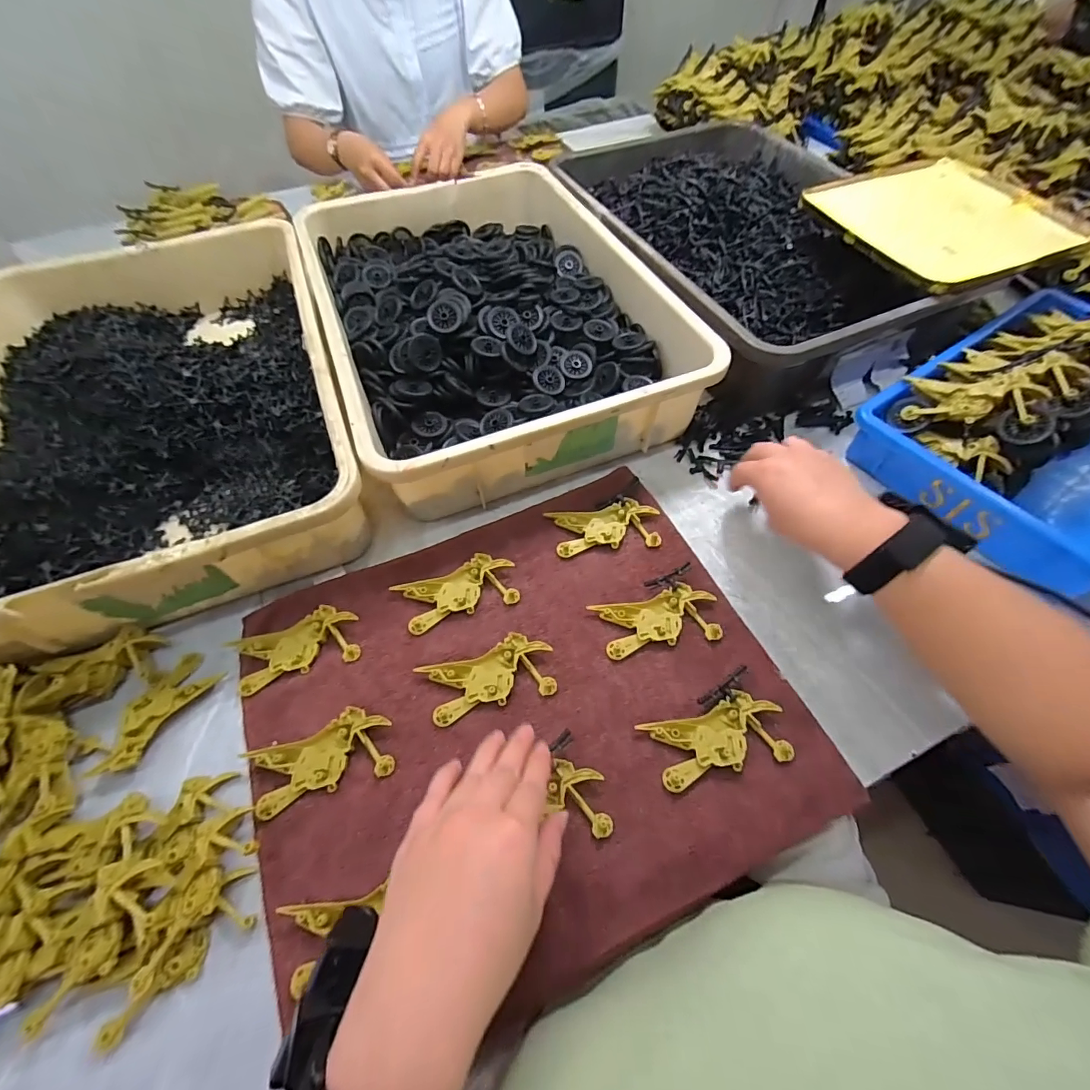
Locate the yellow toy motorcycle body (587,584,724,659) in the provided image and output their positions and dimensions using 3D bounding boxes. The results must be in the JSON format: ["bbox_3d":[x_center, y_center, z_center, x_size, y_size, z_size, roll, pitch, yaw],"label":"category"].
[{"bbox_3d":[0.096,0.063,0.396,0.100,0.010,0.049,-10,59,-4],"label":"yellow toy motorcycle body"}]

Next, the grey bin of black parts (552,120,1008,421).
[{"bbox_3d":[0.257,-0.415,0.635,0.341,0.098,0.542,-18,60,-9],"label":"grey bin of black parts"}]

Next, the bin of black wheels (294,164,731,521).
[{"bbox_3d":[-0.077,-0.282,0.564,0.349,0.089,0.505,-21,60,-11],"label":"bin of black wheels"}]

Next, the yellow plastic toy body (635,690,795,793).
[{"bbox_3d":[0.128,0.144,0.346,0.100,0.007,0.051,-12,59,-6],"label":"yellow plastic toy body"}]

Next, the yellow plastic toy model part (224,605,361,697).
[{"bbox_3d":[-0.210,0.085,0.391,0.101,0.011,0.052,-16,59,-8],"label":"yellow plastic toy model part"}]

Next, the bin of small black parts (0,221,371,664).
[{"bbox_3d":[-0.403,-0.156,0.493,0.352,0.091,0.517,-21,60,-11],"label":"bin of small black parts"}]

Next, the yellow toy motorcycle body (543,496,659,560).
[{"bbox_3d":[0.058,-0.017,0.446,0.100,0.008,0.049,-7,58,-3],"label":"yellow toy motorcycle body"}]

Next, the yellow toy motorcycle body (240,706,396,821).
[{"bbox_3d":[-0.165,0.157,0.344,0.097,0.011,0.052,-17,59,-9],"label":"yellow toy motorcycle body"}]

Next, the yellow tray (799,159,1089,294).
[{"bbox_3d":[0.463,-0.387,0.550,0.244,0.022,0.245,-19,59,-10],"label":"yellow tray"}]

